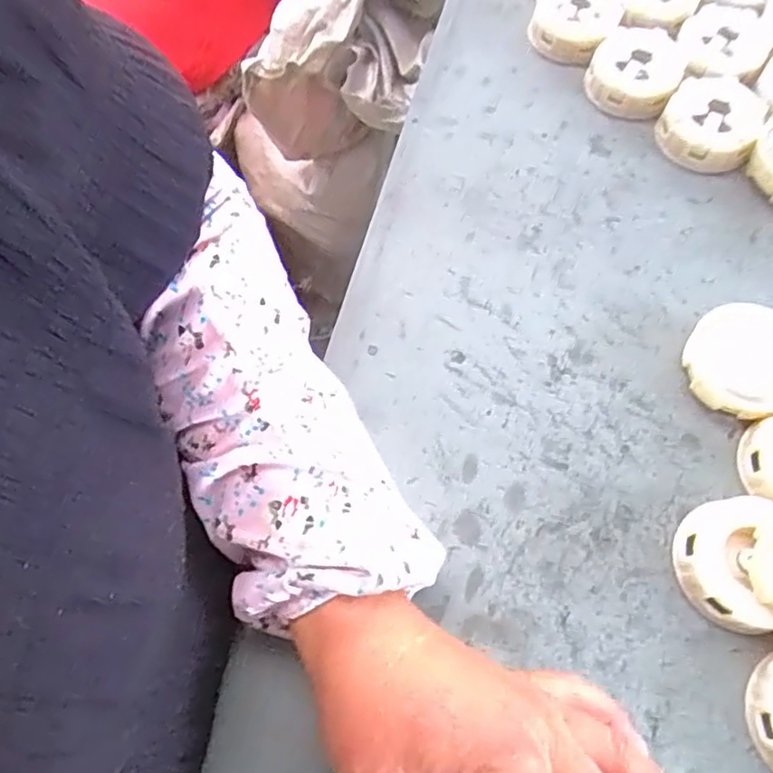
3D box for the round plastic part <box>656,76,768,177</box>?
[{"bbox_3d":[0.218,-0.178,0.422,0.061,0.022,0.072,28,69,12],"label":"round plastic part"}]

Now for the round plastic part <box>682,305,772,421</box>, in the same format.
[{"bbox_3d":[0.202,-0.013,0.351,0.062,0.026,0.060,0,66,1],"label":"round plastic part"}]

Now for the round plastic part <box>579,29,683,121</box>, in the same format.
[{"bbox_3d":[0.174,-0.223,0.438,0.061,0.018,0.066,0,66,1],"label":"round plastic part"}]

